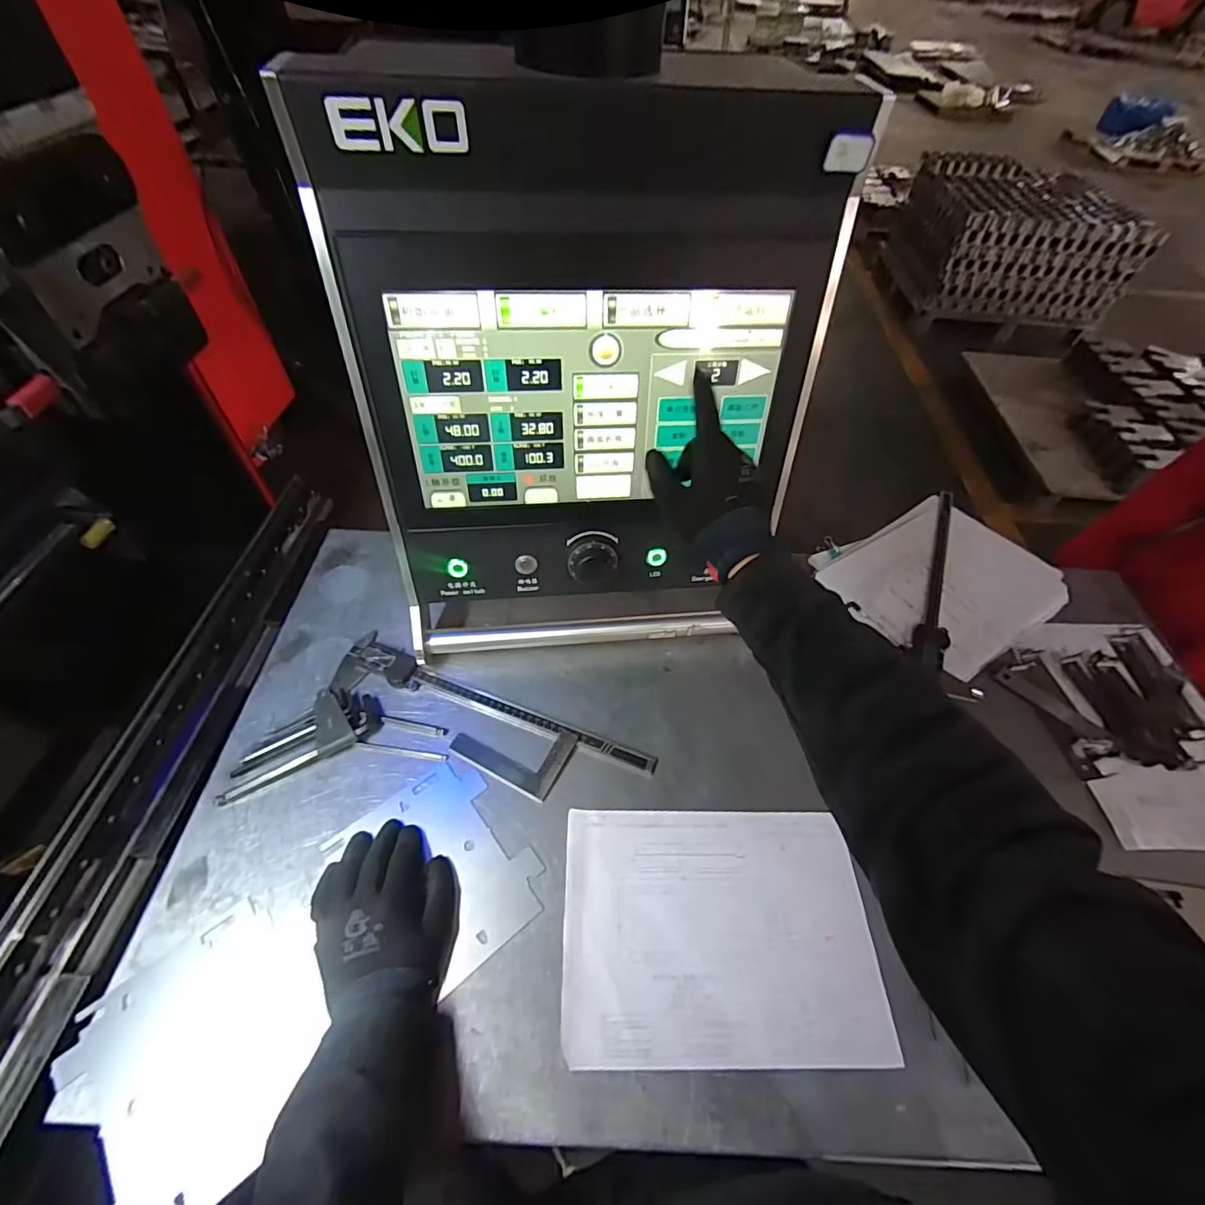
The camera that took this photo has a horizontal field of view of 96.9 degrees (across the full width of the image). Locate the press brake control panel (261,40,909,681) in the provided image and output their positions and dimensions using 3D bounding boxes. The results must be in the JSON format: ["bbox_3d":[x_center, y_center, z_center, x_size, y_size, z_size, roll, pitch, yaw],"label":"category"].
[{"bbox_3d":[-0.011,-0.156,0.539,0.420,0.526,0.137,-6,55,-6],"label":"press brake control panel"}]

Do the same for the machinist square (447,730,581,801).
[{"bbox_3d":[-0.104,0.165,0.618,0.128,0.006,0.082,22,57,14],"label":"machinist square"}]

